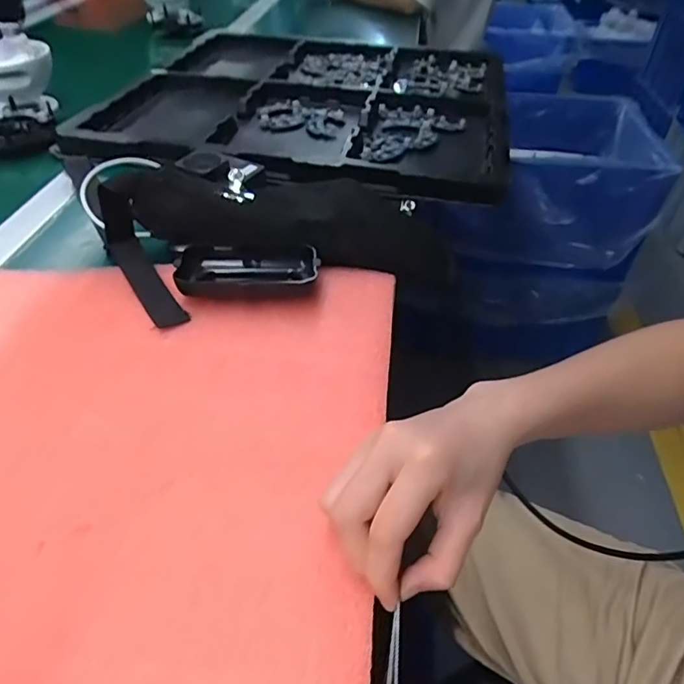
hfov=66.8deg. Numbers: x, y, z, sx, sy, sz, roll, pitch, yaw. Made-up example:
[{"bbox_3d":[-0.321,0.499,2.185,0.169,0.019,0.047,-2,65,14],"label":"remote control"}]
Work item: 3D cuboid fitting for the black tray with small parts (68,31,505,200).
[{"bbox_3d":[-0.027,-0.383,0.792,0.527,0.053,0.569,9,44,8],"label":"black tray with small parts"}]

